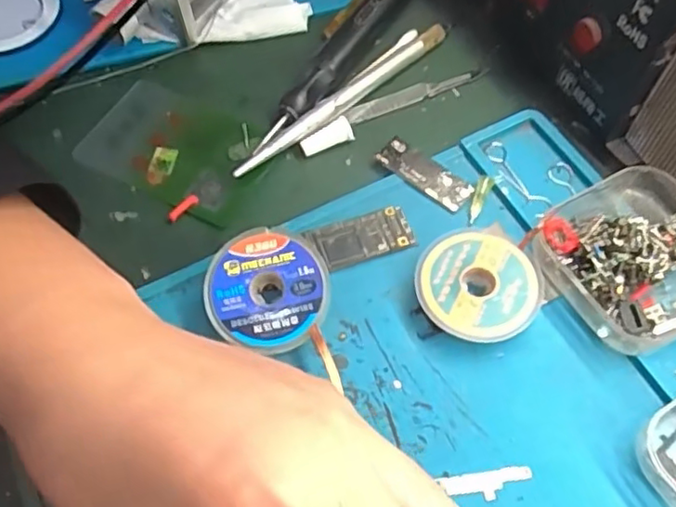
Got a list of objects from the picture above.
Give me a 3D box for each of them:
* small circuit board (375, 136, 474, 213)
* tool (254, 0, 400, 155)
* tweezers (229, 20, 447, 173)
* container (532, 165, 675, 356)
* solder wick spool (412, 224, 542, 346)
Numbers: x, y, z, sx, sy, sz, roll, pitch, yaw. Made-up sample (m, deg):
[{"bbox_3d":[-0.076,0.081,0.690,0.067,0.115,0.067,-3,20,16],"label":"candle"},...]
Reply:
[{"bbox_3d":[0.037,-0.034,0.268,0.043,0.004,0.016,36,68,21],"label":"small circuit board"},{"bbox_3d":[0.004,-0.098,0.298,0.014,0.019,0.133,27,65,17],"label":"tool"},{"bbox_3d":[0.004,-0.072,0.290,0.126,0.010,0.010,-40,66,-19],"label":"tweezers"},{"bbox_3d":[0.112,0.001,0.235,0.061,0.025,0.061,-28,62,-13],"label":"container"},{"bbox_3d":[0.053,0.013,0.236,0.045,0.014,0.044,-1,60,2],"label":"solder wick spool"}]

